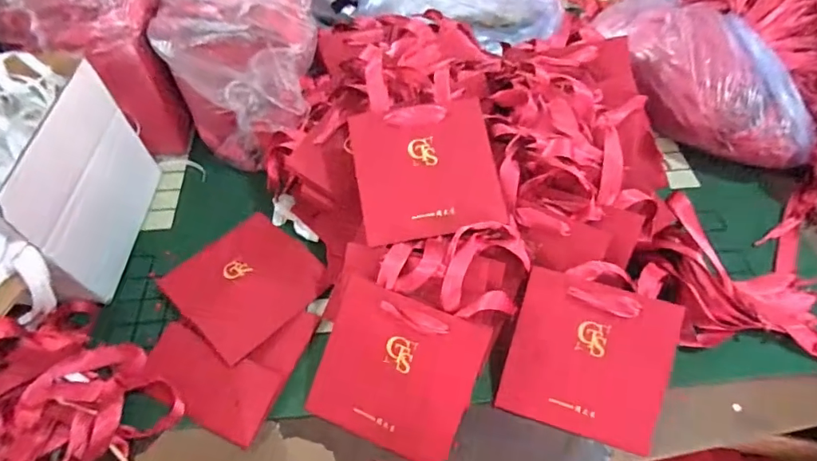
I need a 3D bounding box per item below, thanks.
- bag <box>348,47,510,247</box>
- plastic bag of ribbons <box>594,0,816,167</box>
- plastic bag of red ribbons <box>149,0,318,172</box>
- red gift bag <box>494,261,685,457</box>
[{"bbox_3d":[0.015,-0.090,0.481,0.142,0.012,0.197,-8,77,-6],"label":"bag"},{"bbox_3d":[0.377,-0.197,0.606,0.139,0.130,0.290,-16,58,-10],"label":"plastic bag of ribbons"},{"bbox_3d":[-0.210,-0.252,0.608,0.174,0.172,0.308,-10,57,-6],"label":"plastic bag of red ribbons"},{"bbox_3d":[0.173,0.109,0.442,0.141,0.013,0.161,15,85,12],"label":"red gift bag"}]

